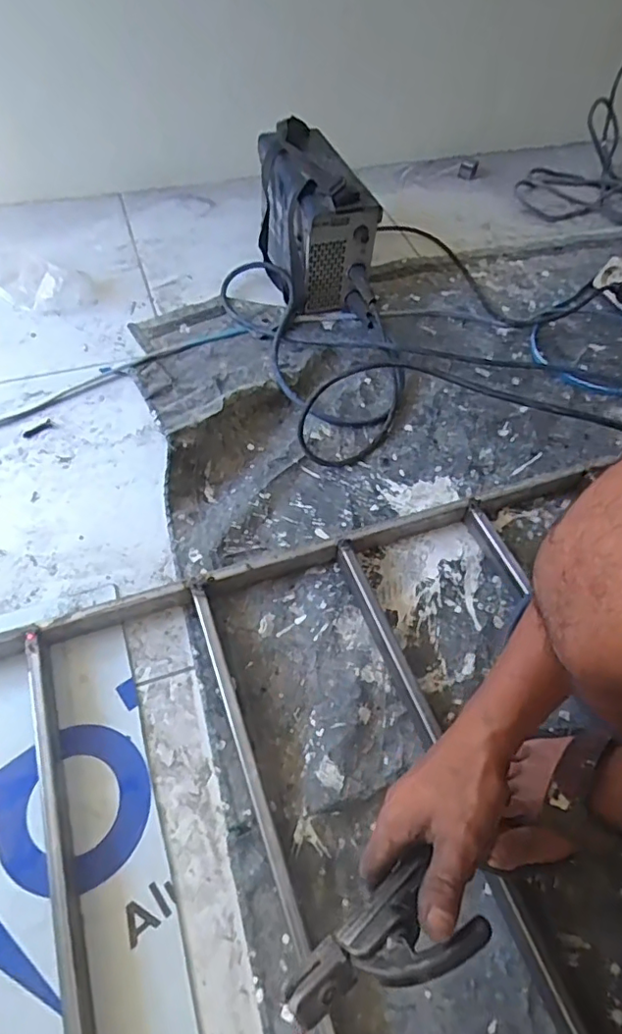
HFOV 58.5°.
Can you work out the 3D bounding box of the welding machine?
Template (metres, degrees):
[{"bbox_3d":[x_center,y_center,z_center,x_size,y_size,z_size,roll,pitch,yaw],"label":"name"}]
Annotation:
[{"bbox_3d":[0.006,-0.463,0.888,0.139,0.197,0.290,-9,58,-9],"label":"welding machine"}]

